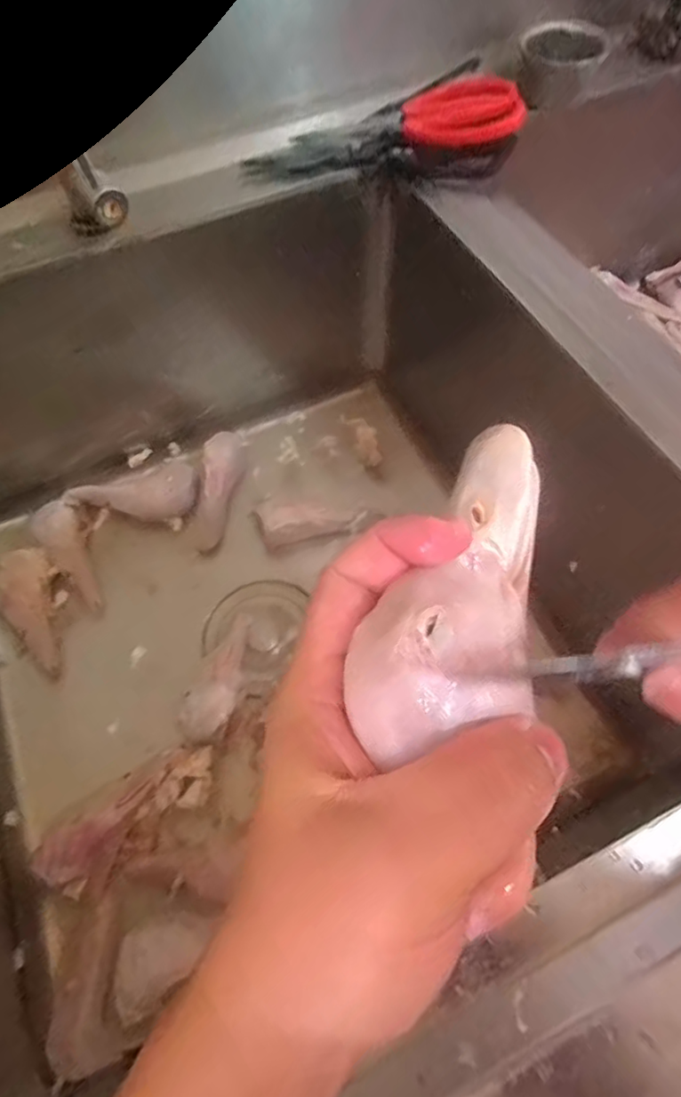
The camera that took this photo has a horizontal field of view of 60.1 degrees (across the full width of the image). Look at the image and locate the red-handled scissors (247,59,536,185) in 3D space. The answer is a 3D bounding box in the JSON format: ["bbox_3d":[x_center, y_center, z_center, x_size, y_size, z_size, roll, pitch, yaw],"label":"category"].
[{"bbox_3d":[0.038,-0.327,0.484,0.215,0.017,0.093,-18,79,7],"label":"red-handled scissors"}]

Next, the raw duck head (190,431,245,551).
[{"bbox_3d":[-0.126,-0.064,0.606,0.039,0.030,0.130,3,61,5],"label":"raw duck head"}]

